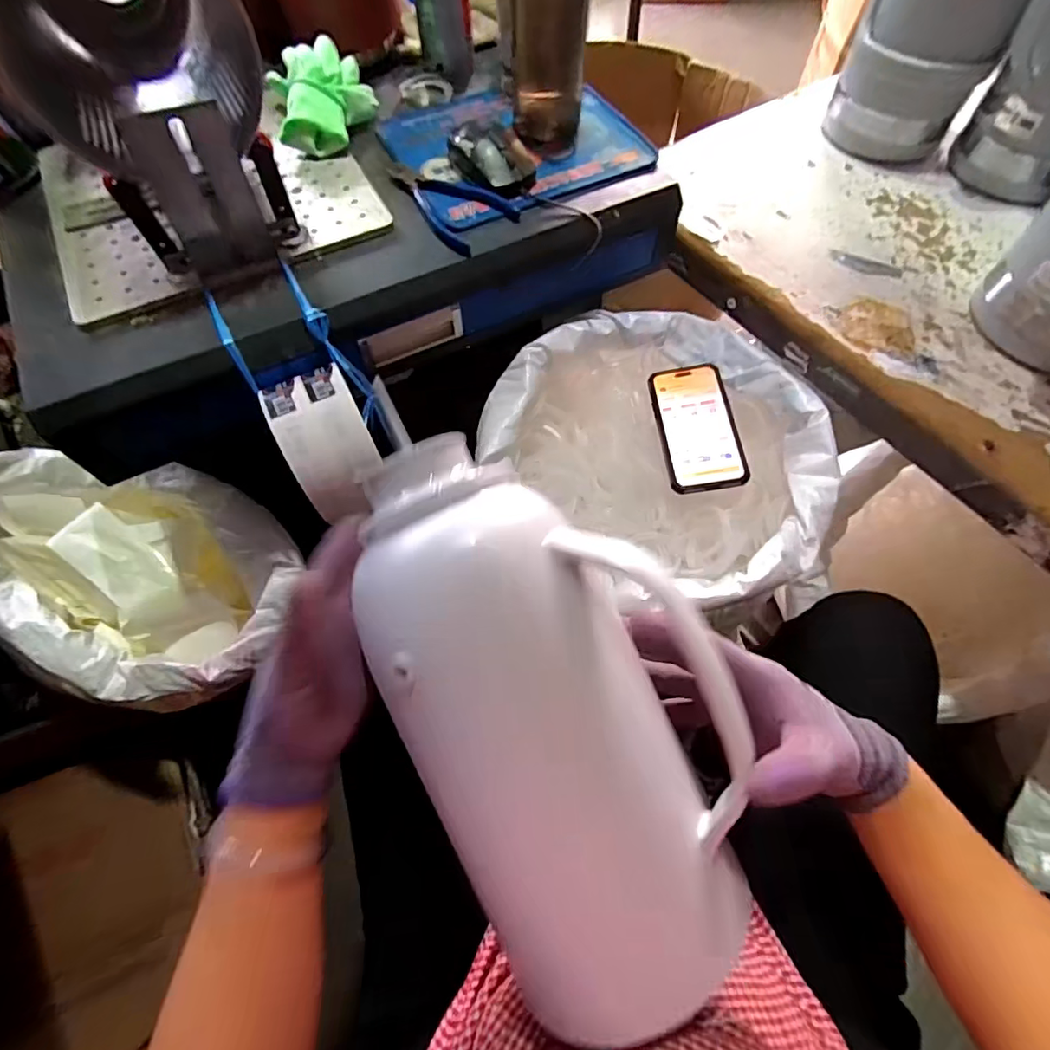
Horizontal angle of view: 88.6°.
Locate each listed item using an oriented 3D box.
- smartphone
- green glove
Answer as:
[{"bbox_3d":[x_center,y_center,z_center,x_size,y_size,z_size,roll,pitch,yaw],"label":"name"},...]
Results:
[{"bbox_3d":[0.195,-0.114,0.612,0.082,0.010,0.161,-10,65,8],"label":"smartphone"},{"bbox_3d":[-0.215,-0.456,0.578,0.107,0.059,0.126,-15,63,-7],"label":"green glove"}]

